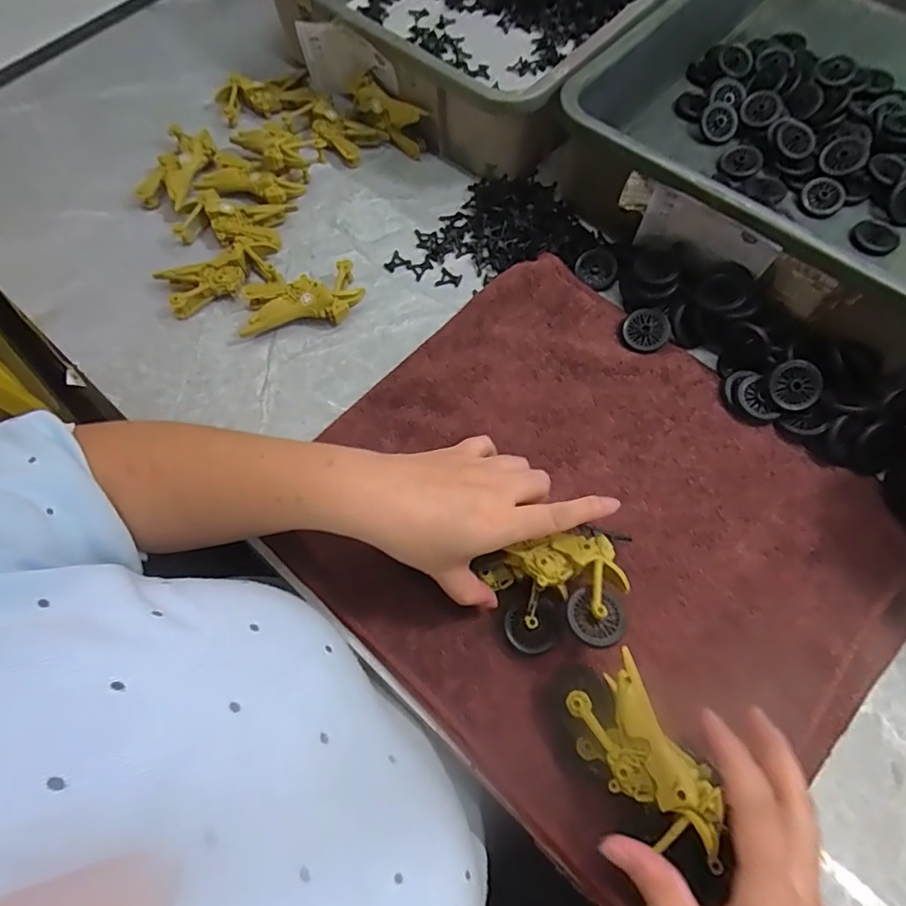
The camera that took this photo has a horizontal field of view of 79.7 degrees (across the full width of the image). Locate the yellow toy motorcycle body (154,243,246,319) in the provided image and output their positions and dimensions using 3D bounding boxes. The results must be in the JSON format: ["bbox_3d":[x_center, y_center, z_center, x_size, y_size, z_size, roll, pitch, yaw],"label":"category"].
[{"bbox_3d":[-0.219,-0.152,0.481,0.077,0.028,0.043,-18,66,-5],"label":"yellow toy motorcycle body"}]

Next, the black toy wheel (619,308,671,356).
[{"bbox_3d":[0.160,-0.101,0.449,0.037,0.010,0.041,21,68,11],"label":"black toy wheel"}]

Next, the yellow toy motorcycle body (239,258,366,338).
[{"bbox_3d":[-0.131,-0.130,0.471,0.103,0.025,0.049,-13,66,-3],"label":"yellow toy motorcycle body"}]

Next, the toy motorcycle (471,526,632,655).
[{"bbox_3d":[0.069,0.087,0.352,0.097,0.034,0.080,-18,66,-6],"label":"toy motorcycle"}]

